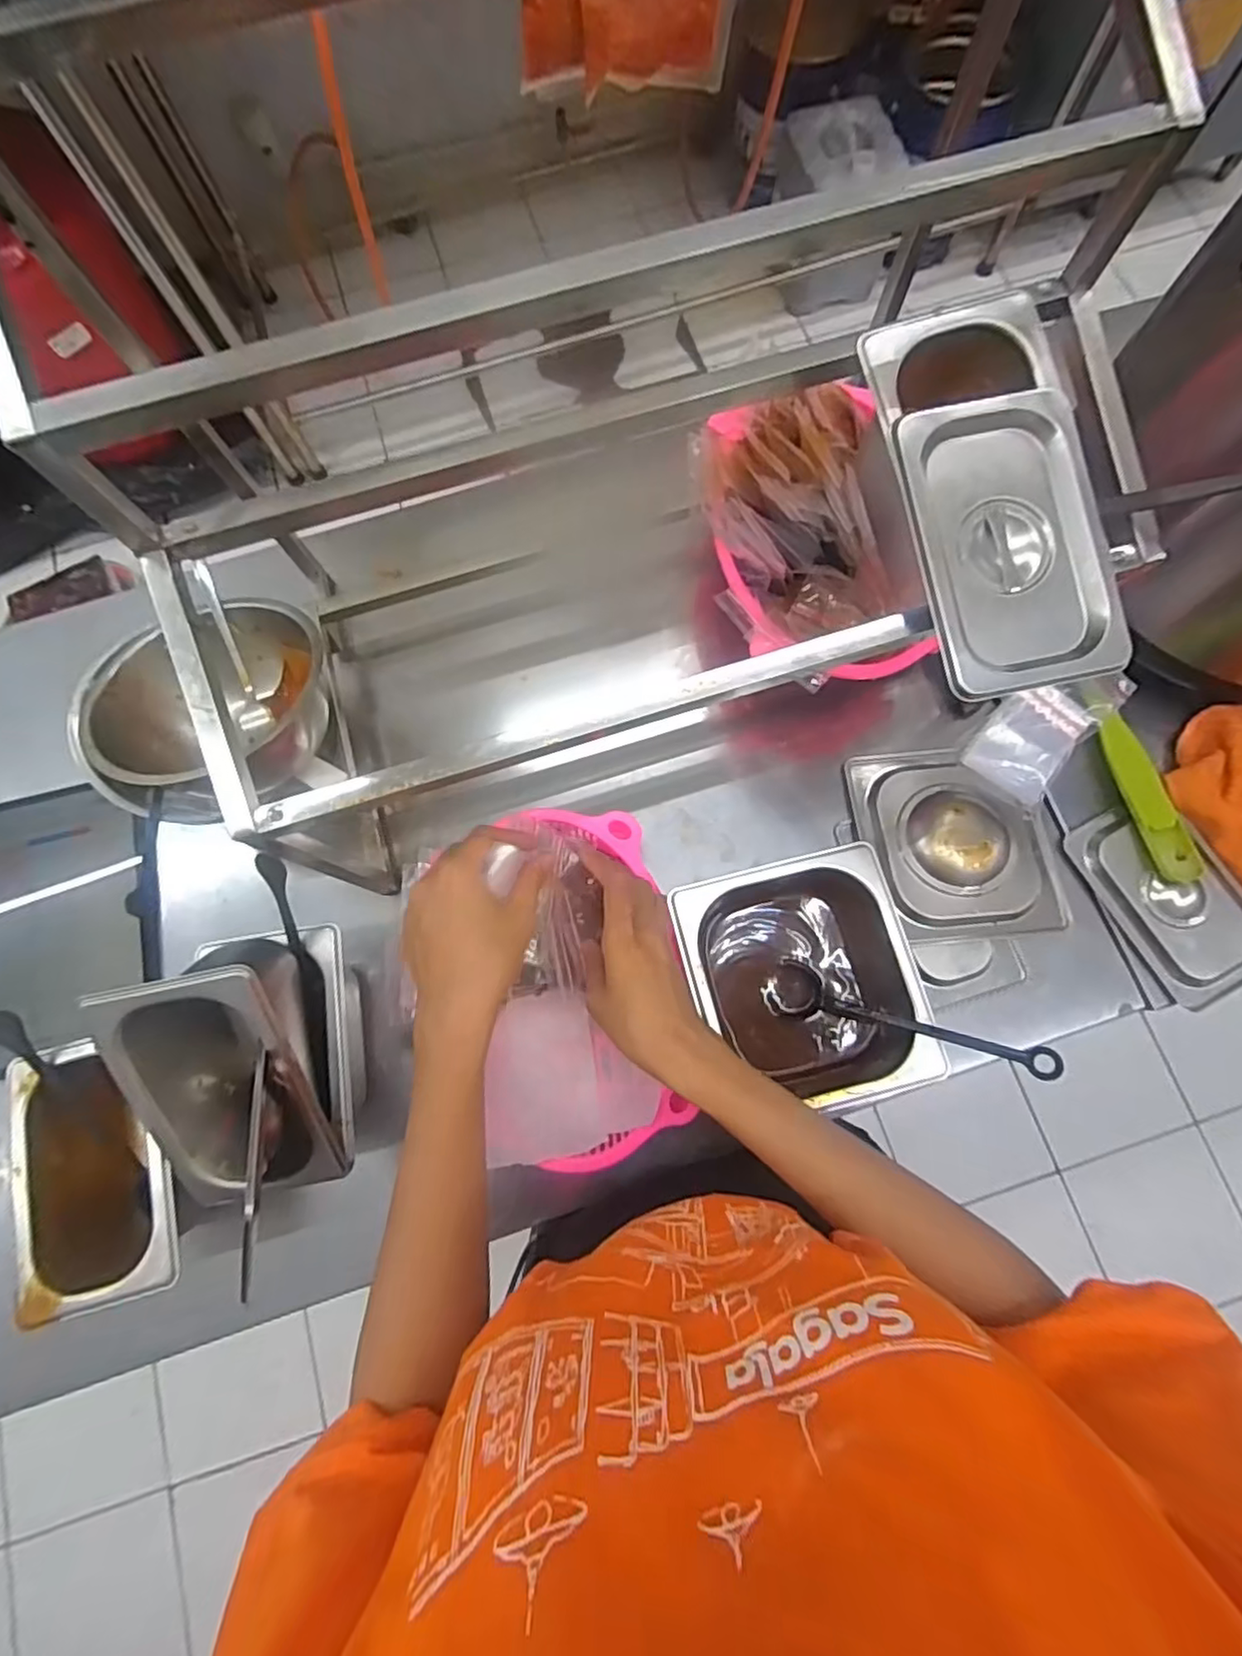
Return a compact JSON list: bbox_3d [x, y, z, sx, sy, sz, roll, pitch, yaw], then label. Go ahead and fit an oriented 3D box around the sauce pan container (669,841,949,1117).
[{"bbox_3d":[0.136,0.116,0.500,0.155,0.087,0.177,-15,77,-3],"label":"sauce pan container"}]

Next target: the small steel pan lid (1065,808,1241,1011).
[{"bbox_3d":[0.474,0.059,0.548,0.099,0.022,0.170,-28,78,-6],"label":"small steel pan lid"}]

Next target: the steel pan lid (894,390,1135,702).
[{"bbox_3d":[0.226,-0.165,0.375,0.108,0.013,0.170,-10,87,-2],"label":"steel pan lid"}]

